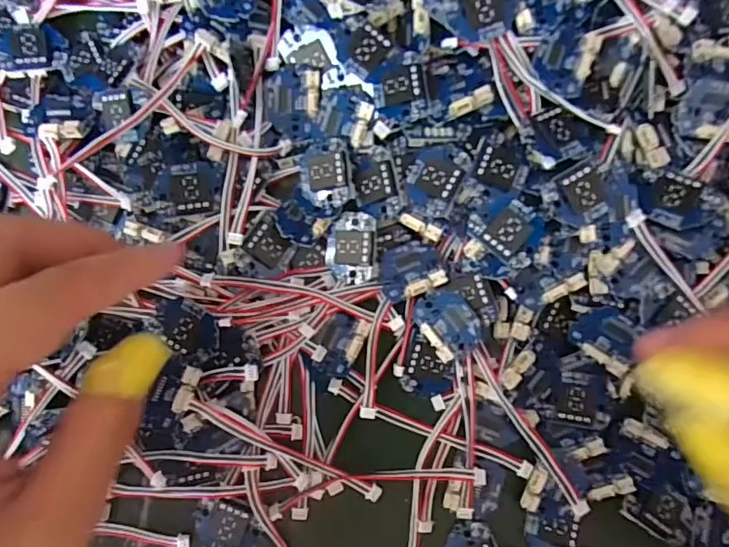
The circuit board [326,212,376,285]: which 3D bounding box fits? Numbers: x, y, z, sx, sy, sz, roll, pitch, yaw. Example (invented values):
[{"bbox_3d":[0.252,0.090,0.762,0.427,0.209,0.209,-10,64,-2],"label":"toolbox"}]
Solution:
[{"bbox_3d":[-0.005,-0.011,0.217,0.020,0.009,0.029,1,79,-1],"label":"circuit board"}]

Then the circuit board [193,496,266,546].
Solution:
[{"bbox_3d":[-0.055,0.103,0.209,0.029,0.004,0.021,18,79,3],"label":"circuit board"}]

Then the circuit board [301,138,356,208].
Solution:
[{"bbox_3d":[-0.016,-0.042,0.214,0.020,0.004,0.027,-12,79,-3],"label":"circuit board"}]

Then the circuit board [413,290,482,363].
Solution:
[{"bbox_3d":[0.034,0.020,0.213,0.022,0.006,0.027,-36,82,16],"label":"circuit board"}]

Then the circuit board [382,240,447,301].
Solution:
[{"bbox_3d":[0.020,-0.002,0.218,0.027,0.007,0.022,-20,80,-5],"label":"circuit board"}]

